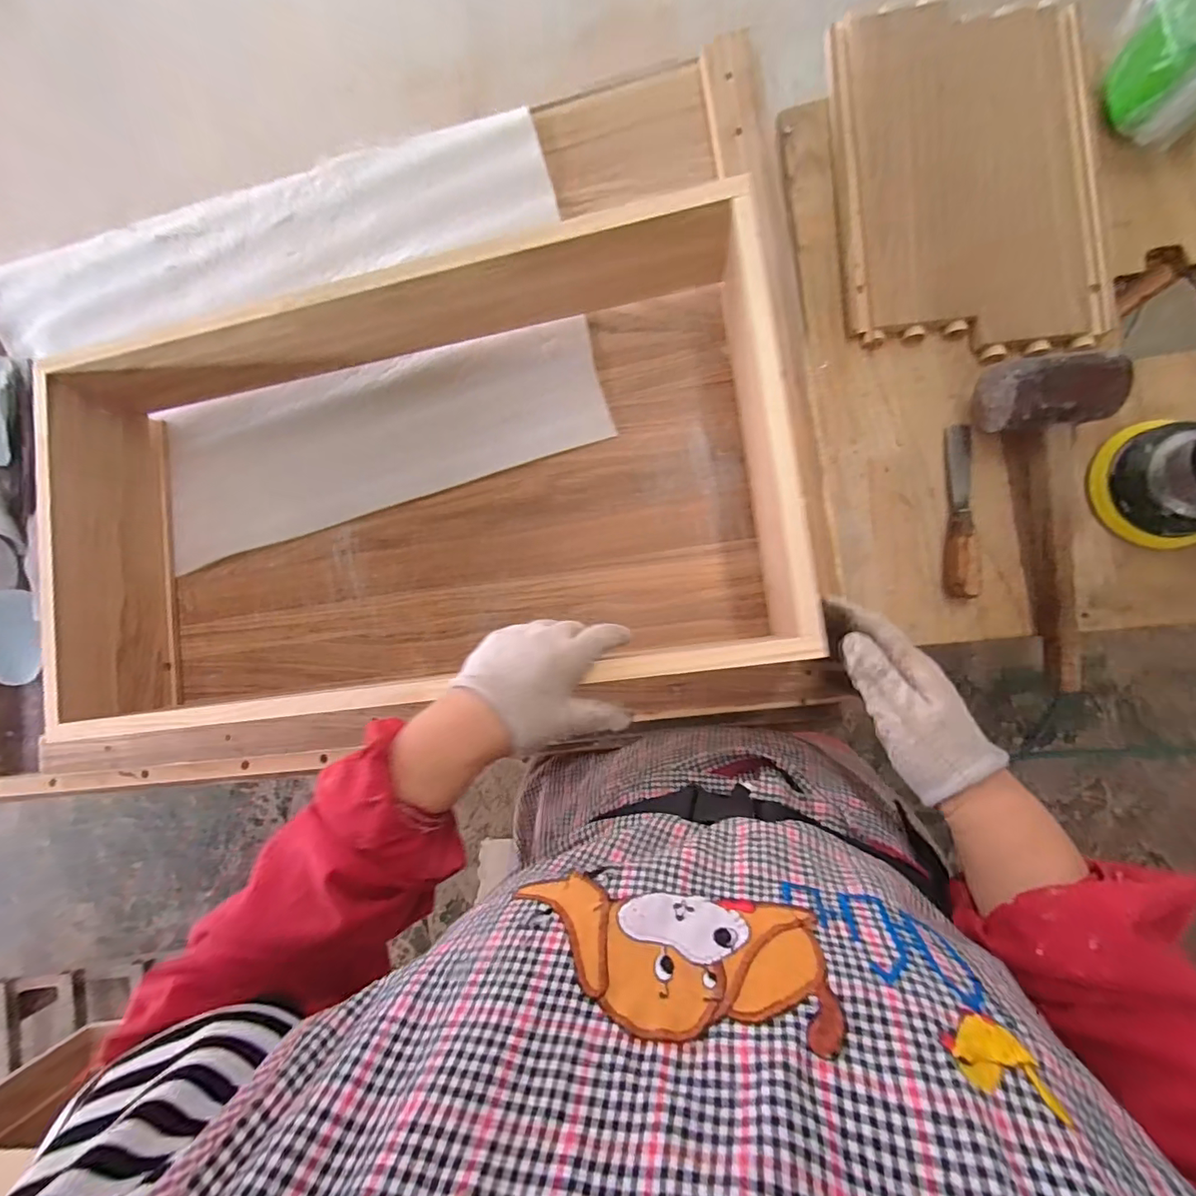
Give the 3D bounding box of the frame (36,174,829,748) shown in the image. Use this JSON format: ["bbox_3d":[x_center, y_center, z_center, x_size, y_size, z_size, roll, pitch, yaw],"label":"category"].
[{"bbox_3d":[-0.178,-0.096,0.476,0.682,0.135,0.398,-5,85,12],"label":"frame"}]

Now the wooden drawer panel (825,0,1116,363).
[{"bbox_3d":[0.364,-0.420,0.501,0.235,0.011,0.361,-3,86,7],"label":"wooden drawer panel"}]

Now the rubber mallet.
[{"bbox_3d":[0.423,-0.070,0.444,0.093,0.066,0.289,-11,85,6],"label":"rubber mallet"}]

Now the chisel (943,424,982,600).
[{"bbox_3d":[0.349,-0.085,0.481,0.028,0.021,0.169,2,86,7],"label":"chisel"}]

